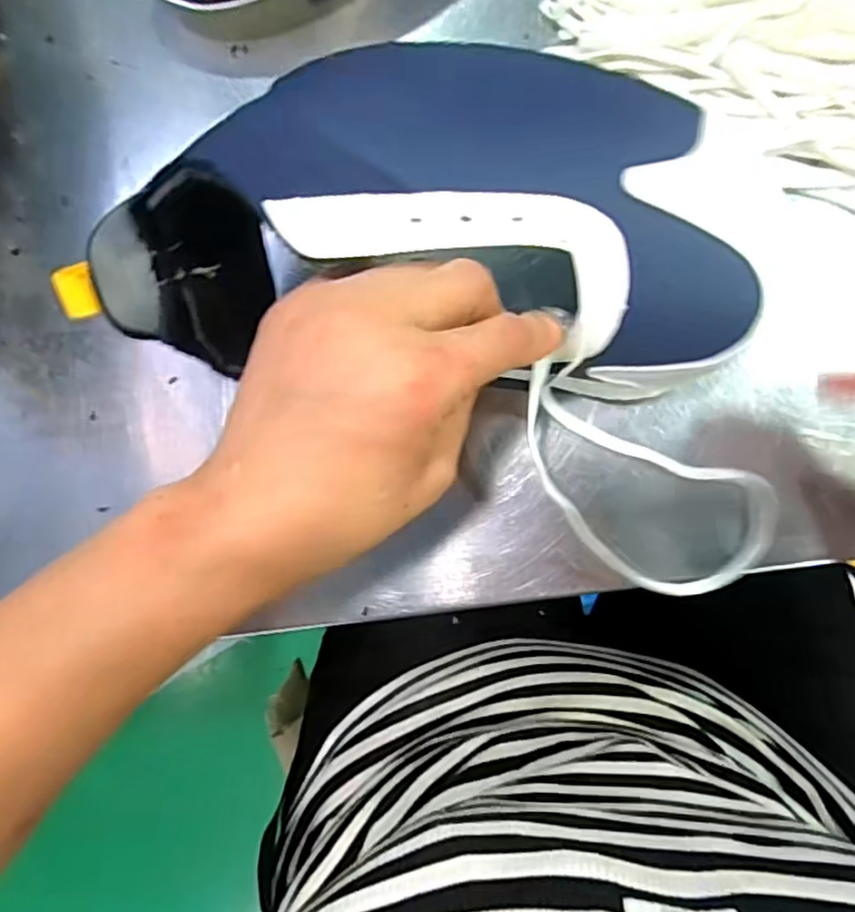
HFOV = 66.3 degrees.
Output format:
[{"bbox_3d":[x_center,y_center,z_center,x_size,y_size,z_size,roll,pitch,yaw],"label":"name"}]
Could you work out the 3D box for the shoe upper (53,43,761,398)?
[{"bbox_3d":[-0.001,-0.086,0.243,0.228,0.085,0.117,3,91,3],"label":"shoe upper"}]

